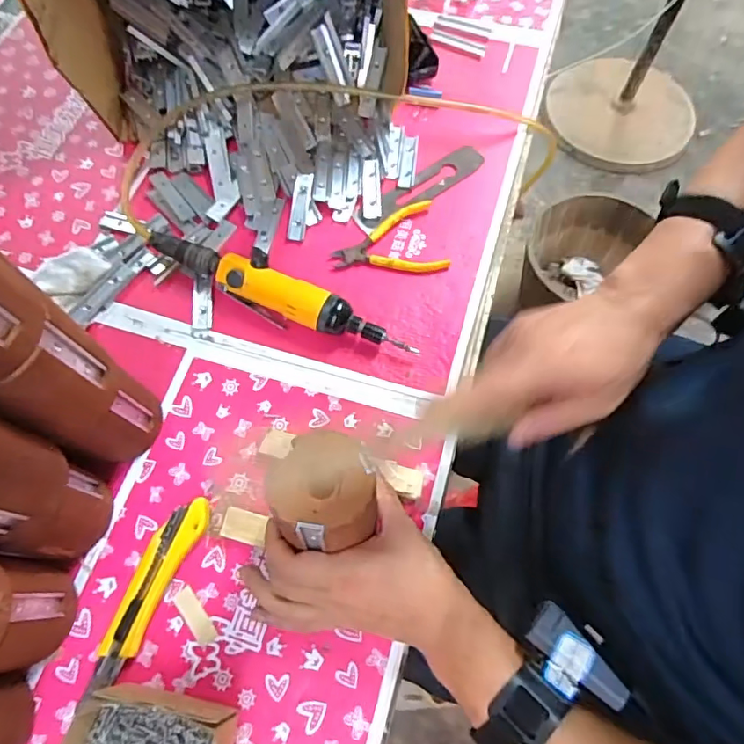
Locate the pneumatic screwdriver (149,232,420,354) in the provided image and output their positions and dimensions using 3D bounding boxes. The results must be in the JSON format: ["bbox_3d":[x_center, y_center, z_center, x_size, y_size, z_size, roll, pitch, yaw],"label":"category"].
[{"bbox_3d":[-0.095,-0.079,0.524,0.282,0.041,0.045,26,71,10],"label":"pneumatic screwdriver"}]

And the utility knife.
[{"bbox_3d":[-0.187,0.179,0.431,0.035,0.019,0.158,24,71,10],"label":"utility knife"}]

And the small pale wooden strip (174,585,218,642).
[{"bbox_3d":[-0.148,0.204,0.433,0.016,0.004,0.048,-38,73,-13],"label":"small pale wooden strip"}]

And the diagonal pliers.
[{"bbox_3d":[0.015,-0.140,0.564,0.118,0.010,0.090,-12,69,-4],"label":"diagonal pliers"}]

